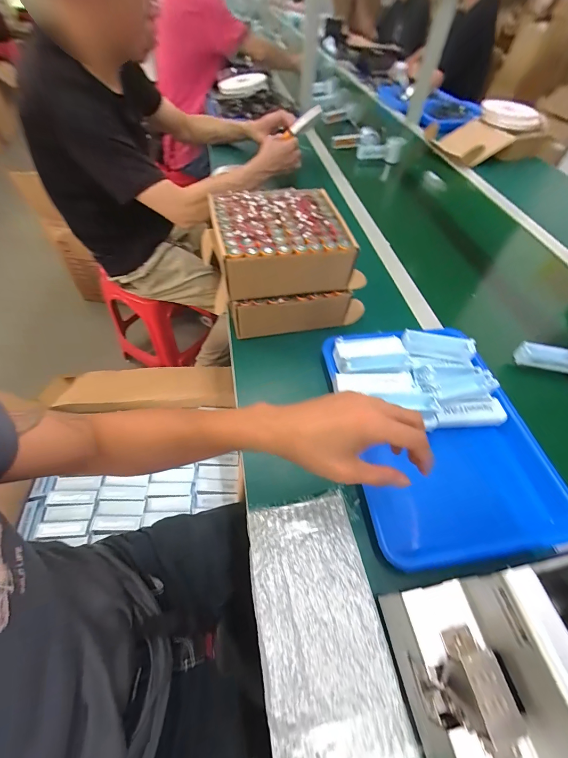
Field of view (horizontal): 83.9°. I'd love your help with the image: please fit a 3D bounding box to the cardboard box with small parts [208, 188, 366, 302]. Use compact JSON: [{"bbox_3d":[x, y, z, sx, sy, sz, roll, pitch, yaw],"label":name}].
[{"bbox_3d":[0.000,-0.224,0.510,0.212,0.081,0.183,-9,55,-11],"label":"cardboard box with small parts"}]

